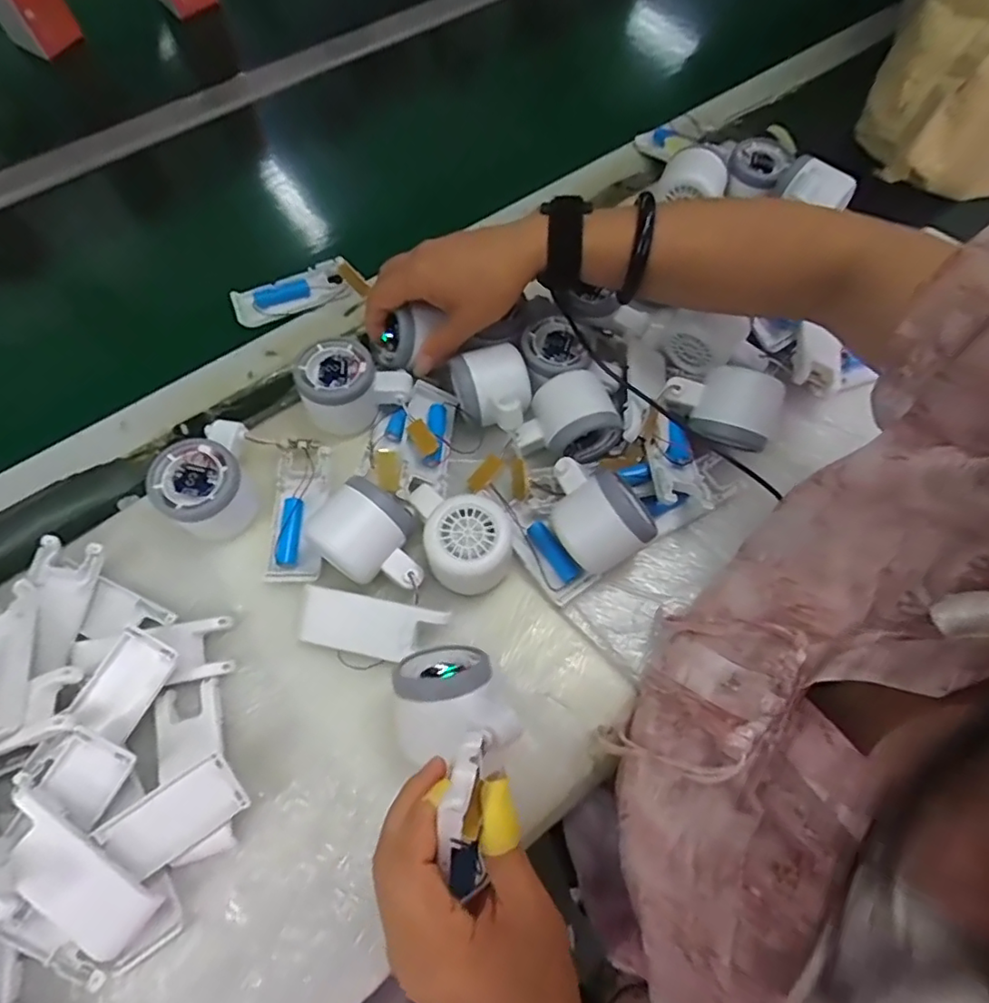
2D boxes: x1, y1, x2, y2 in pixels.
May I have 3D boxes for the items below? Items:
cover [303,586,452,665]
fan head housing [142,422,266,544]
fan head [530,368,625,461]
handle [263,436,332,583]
[{"bbox_3d":[-0.082,0.082,0.386,0.094,0.012,0.041,12,94,7],"label":"cover"},{"bbox_3d":[-0.198,-0.015,0.415,0.064,0.051,0.081,32,70,12],"label":"fan head housing"},{"bbox_3d":[0.061,-0.065,0.447,0.057,0.051,0.055,-17,68,-8],"label":"fan head"},{"bbox_3d":[-0.145,0.004,0.426,0.037,0.015,0.111,-1,67,-1],"label":"handle"}]

